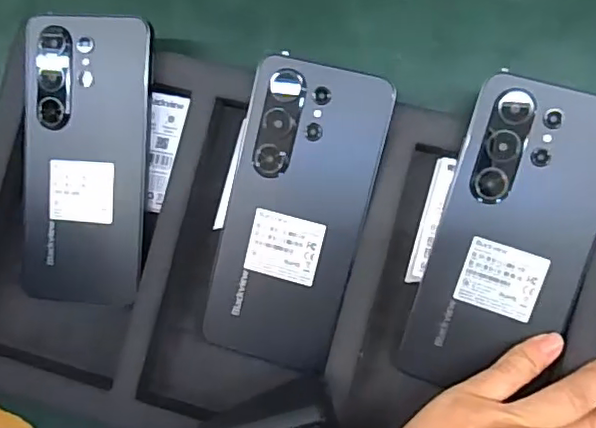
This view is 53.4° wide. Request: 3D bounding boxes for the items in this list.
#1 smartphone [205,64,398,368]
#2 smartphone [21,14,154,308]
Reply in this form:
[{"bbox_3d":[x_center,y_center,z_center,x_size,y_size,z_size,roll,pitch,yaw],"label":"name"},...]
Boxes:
[{"bbox_3d":[-0.002,0.003,0.328,0.076,0.012,0.168,14,97,7],"label":"smartphone"},{"bbox_3d":[-0.127,-0.030,0.352,0.078,0.008,0.167,4,95,8],"label":"smartphone"}]

